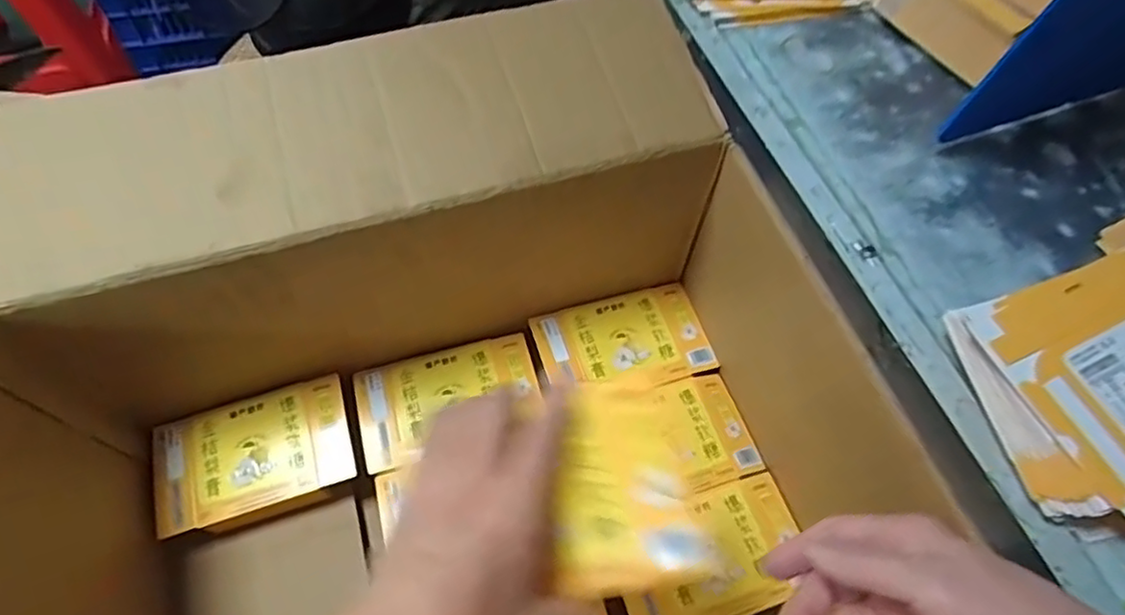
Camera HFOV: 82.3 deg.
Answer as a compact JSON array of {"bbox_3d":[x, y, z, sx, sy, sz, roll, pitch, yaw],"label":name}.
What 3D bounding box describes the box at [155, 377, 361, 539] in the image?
[{"bbox_3d":[-0.281,0.135,0.592,0.170,0.030,0.110,-14,63,-10],"label":"box"}]

